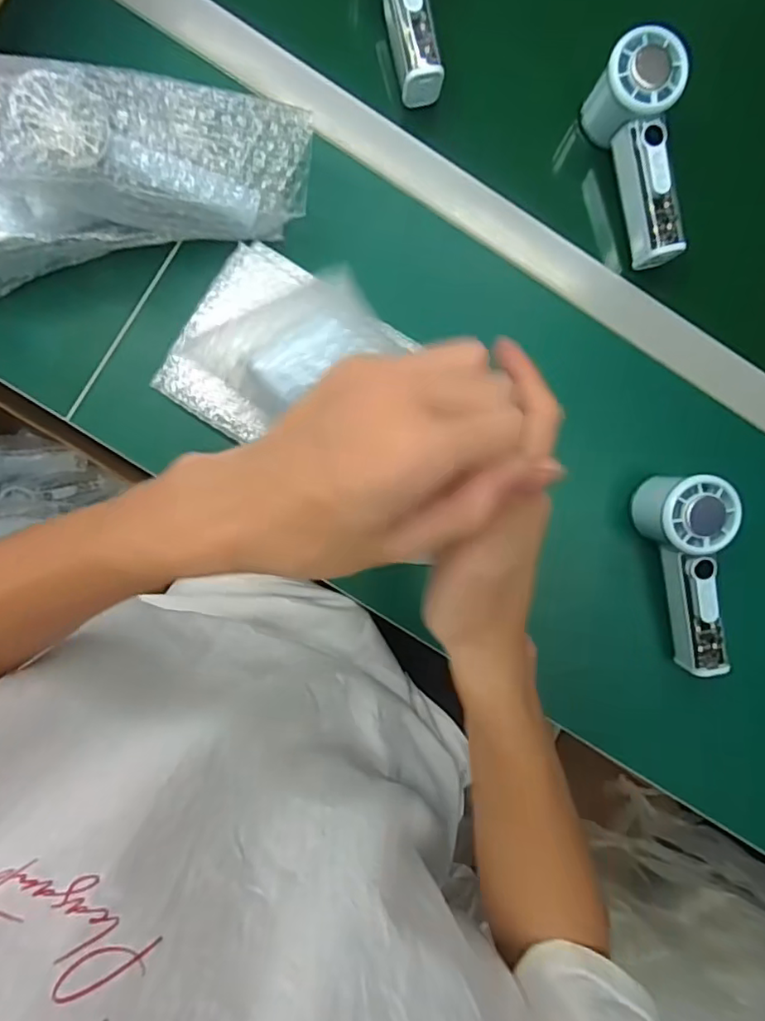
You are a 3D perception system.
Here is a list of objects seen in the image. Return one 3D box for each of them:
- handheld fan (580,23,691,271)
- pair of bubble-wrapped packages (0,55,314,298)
[{"bbox_3d":[0.196,-0.268,0.429,0.052,0.066,0.148,-6,90,-3],"label":"handheld fan"},{"bbox_3d":[-0.177,-0.222,0.372,0.255,0.111,0.077,-10,91,-3],"label":"pair of bubble-wrapped packages"}]

